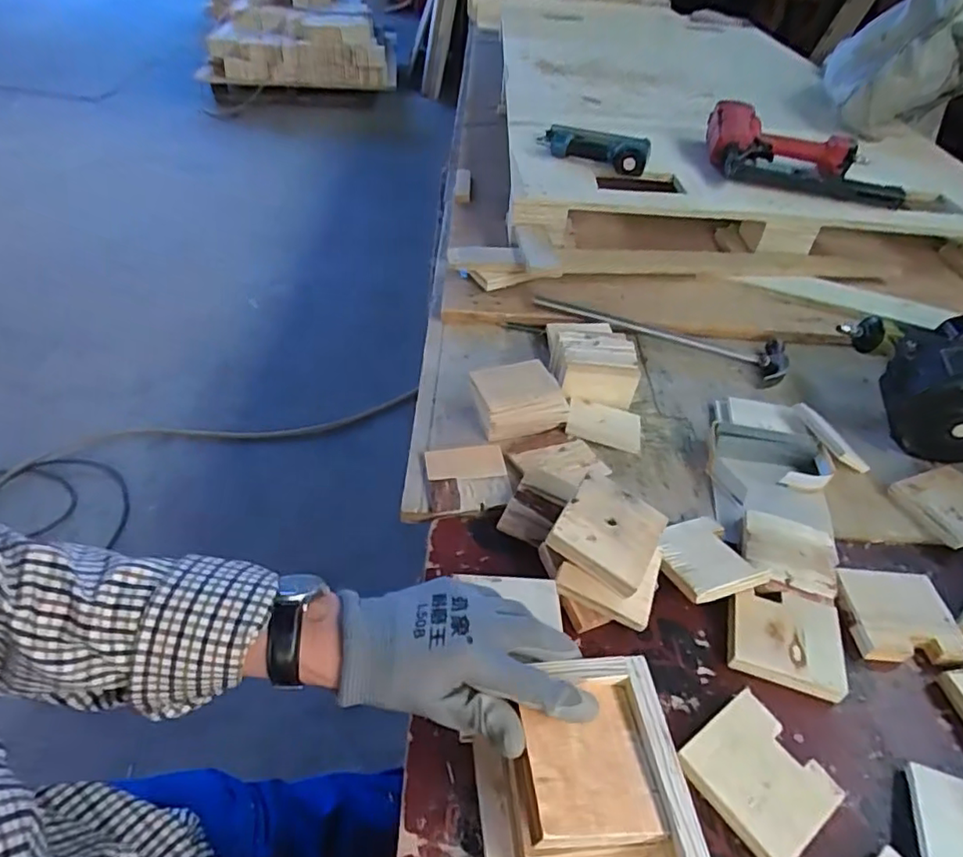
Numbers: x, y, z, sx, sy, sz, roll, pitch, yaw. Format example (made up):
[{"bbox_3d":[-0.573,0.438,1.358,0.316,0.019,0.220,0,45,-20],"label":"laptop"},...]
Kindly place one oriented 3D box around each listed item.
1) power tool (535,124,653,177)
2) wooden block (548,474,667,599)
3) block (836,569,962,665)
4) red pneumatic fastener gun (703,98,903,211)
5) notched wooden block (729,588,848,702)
[{"bbox_3d":[0.202,-0.506,1.066,0.208,0.060,0.065,18,43,12],"label":"power tool"},{"bbox_3d":[0.117,0.093,0.537,0.086,0.015,0.088,34,58,5],"label":"wooden block"},{"bbox_3d":[0.388,0.173,0.550,0.096,0.018,0.088,4,45,-1],"label":"block"},{"bbox_3d":[0.575,-0.497,1.060,0.313,0.086,0.225,13,43,7],"label":"red pneumatic fastener gun"},{"bbox_3d":[0.268,0.183,0.524,0.091,0.022,0.086,13,43,8],"label":"notched wooden block"}]

